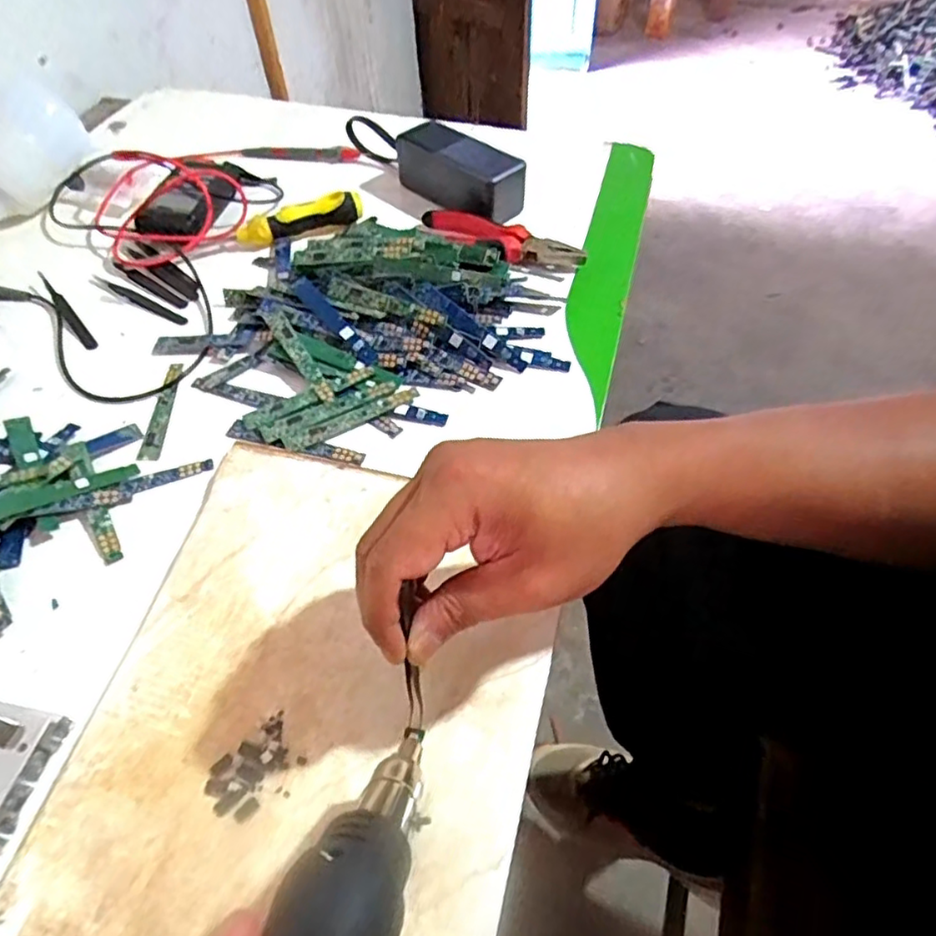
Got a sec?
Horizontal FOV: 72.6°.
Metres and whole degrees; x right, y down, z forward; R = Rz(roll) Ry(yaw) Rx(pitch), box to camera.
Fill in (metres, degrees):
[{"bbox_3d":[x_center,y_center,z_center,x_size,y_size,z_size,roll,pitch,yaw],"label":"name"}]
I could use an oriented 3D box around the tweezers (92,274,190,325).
[{"bbox_3d":[-0.281,-0.142,0.541,0.114,0.004,0.013,26,57,20],"label":"tweezers"}]

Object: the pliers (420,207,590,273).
[{"bbox_3d":[0.026,-0.206,0.572,0.156,0.020,0.037,23,57,19],"label":"pliers"}]

